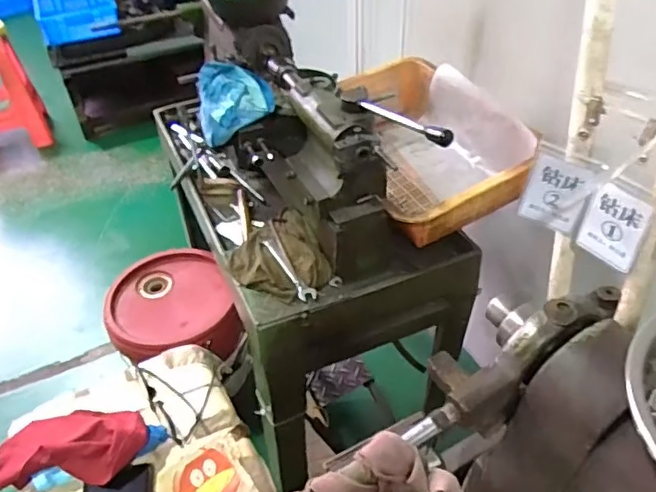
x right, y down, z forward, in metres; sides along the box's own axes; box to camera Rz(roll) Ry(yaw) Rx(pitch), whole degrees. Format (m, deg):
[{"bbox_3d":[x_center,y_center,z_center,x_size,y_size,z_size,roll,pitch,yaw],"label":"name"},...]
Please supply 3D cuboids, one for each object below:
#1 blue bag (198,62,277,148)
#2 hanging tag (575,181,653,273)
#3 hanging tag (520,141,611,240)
[{"bbox_3d":[-0.142,-0.227,0.886,0.115,0.068,0.120,-10,42,-7],"label":"blue bag"},{"bbox_3d":[0.285,-0.021,0.575,0.006,0.093,0.062,-27,44,-25],"label":"hanging tag"},{"bbox_3d":[0.246,-0.057,0.610,0.068,0.089,0.010,24,36,19],"label":"hanging tag"}]

